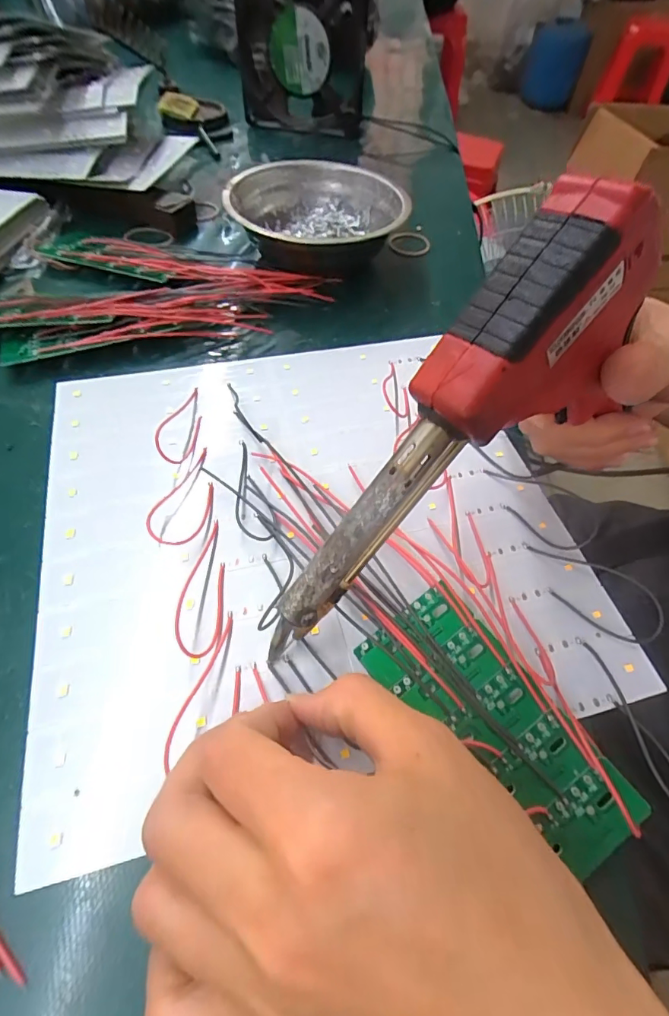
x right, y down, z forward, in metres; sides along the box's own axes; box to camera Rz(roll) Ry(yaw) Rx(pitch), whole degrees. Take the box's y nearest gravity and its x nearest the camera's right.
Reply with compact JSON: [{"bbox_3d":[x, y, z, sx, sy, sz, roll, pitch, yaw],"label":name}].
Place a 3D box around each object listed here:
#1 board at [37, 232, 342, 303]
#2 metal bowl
[{"bbox_3d":[-0.104,-0.168,0.315,0.206,0.014,0.049,12,57,4],"label":"board"},{"bbox_3d":[-0.013,-0.206,0.331,0.120,0.039,0.124,2,56,-3],"label":"metal bowl"}]

